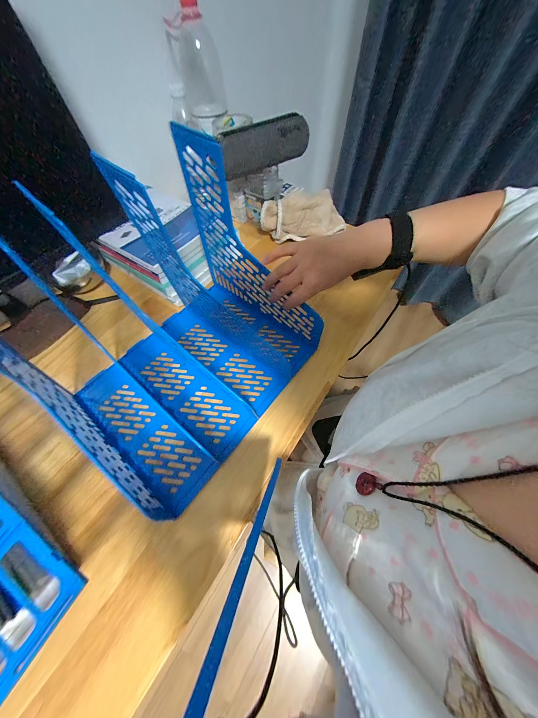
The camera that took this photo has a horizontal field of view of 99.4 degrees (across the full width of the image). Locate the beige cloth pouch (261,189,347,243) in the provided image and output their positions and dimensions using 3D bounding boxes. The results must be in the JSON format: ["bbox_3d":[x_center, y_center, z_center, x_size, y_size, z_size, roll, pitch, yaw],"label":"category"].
[{"bbox_3d":[0.076,-0.331,0.528,0.188,0.088,0.028,-18,28,-6],"label":"beige cloth pouch"}]

